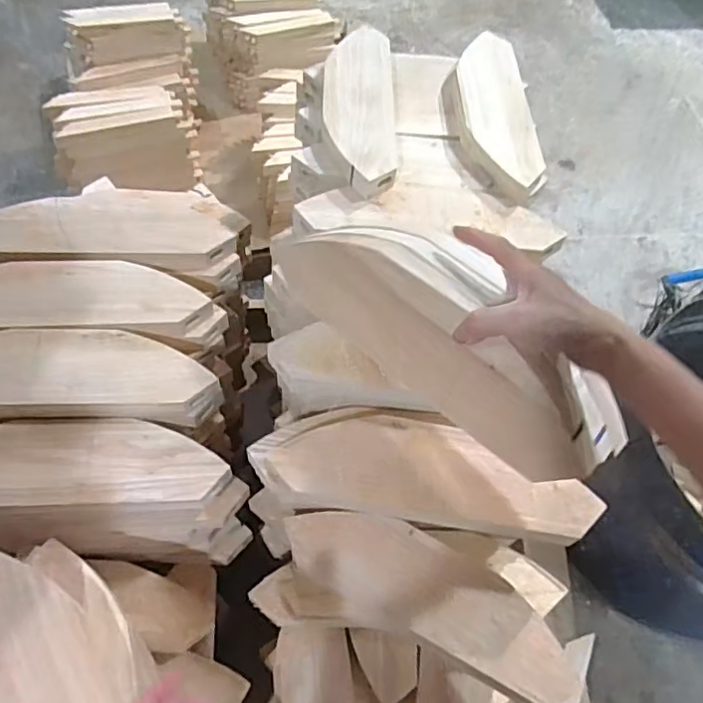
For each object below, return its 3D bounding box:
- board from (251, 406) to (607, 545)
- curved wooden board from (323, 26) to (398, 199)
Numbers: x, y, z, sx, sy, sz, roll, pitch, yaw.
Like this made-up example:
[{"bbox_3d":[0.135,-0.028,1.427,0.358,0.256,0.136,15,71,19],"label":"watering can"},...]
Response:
[{"bbox_3d":[0.073,0.118,0.594,0.325,0.031,0.109,7,58,0],"label":"board"},{"bbox_3d":[0.011,-0.329,0.788,0.094,0.025,0.299,1,59,-3],"label":"curved wooden board"}]

